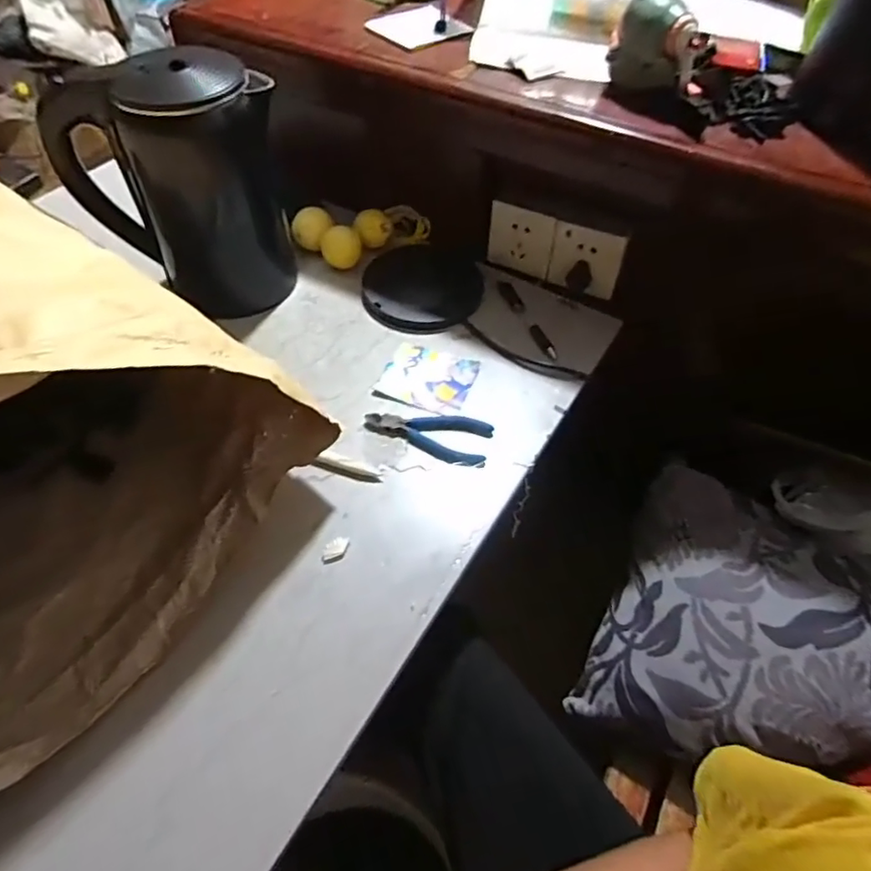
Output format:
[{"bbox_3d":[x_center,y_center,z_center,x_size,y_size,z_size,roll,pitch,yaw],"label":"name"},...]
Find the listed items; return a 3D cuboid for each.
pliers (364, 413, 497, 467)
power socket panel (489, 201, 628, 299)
[{"bbox_3d":[-0.007,0.003,0.571,0.126,0.011,0.052,4,53,1],"label":"pliers"},{"bbox_3d":[0.144,-0.228,0.716,0.167,0.081,0.011,23,49,18],"label":"power socket panel"}]

